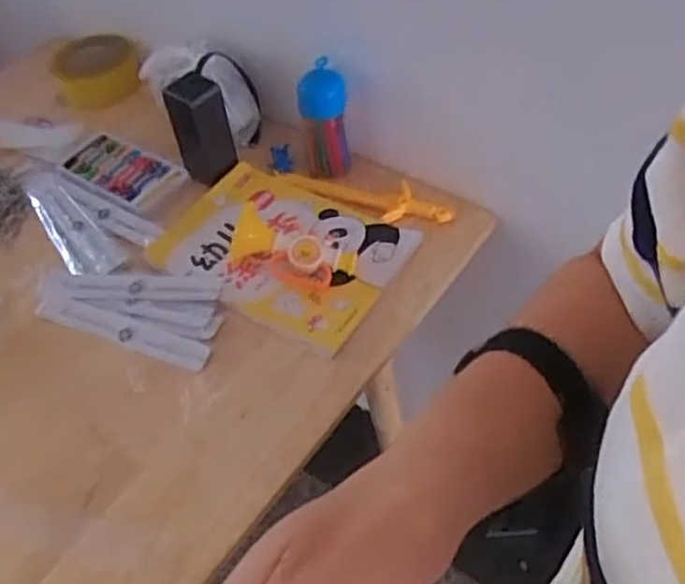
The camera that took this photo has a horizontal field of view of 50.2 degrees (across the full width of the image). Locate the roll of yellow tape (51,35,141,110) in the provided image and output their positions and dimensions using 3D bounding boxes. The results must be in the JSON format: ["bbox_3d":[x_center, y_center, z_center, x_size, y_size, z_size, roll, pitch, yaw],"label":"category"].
[{"bbox_3d":[-0.342,-0.307,1.022,0.117,0.057,0.107,-14,51,-7],"label":"roll of yellow tape"}]

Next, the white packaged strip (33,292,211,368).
[{"bbox_3d":[-0.230,0.038,0.753,0.203,0.009,0.032,16,54,16],"label":"white packaged strip"}]

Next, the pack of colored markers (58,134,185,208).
[{"bbox_3d":[-0.274,-0.151,0.906,0.150,0.011,0.077,27,57,24],"label":"pack of colored markers"}]

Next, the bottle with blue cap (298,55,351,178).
[{"bbox_3d":[-0.020,-0.191,0.825,0.050,0.123,0.040,-19,51,-11],"label":"bottle with blue cap"}]

